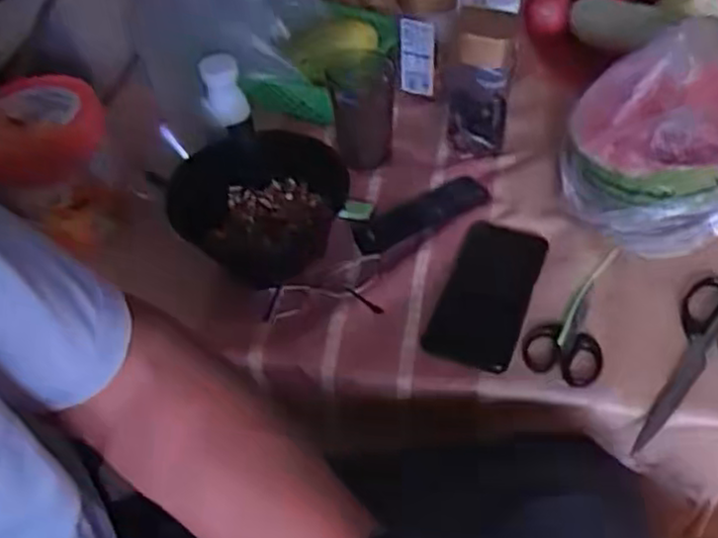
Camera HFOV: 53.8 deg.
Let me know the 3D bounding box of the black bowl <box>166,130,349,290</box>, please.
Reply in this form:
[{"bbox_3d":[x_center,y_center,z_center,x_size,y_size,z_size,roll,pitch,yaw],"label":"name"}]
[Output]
[{"bbox_3d":[-0.100,-0.071,0.709,0.170,0.054,0.157,33,59,29],"label":"black bowl"}]

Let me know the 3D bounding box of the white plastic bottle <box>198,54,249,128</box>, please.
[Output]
[{"bbox_3d":[-0.146,-0.194,0.771,0.041,0.061,0.050,-16,50,-9],"label":"white plastic bottle"}]

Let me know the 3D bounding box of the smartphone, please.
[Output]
[{"bbox_3d":[0.120,0.020,0.664,0.083,0.010,0.164,15,52,17],"label":"smartphone"}]

